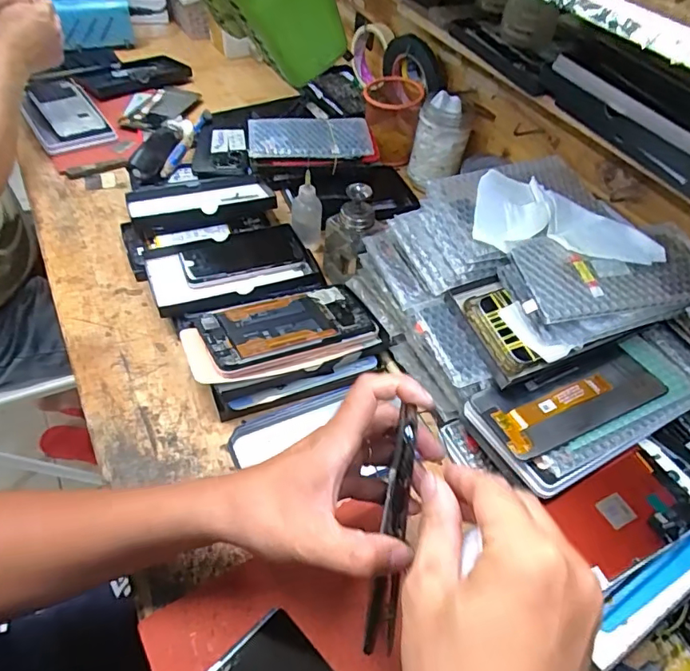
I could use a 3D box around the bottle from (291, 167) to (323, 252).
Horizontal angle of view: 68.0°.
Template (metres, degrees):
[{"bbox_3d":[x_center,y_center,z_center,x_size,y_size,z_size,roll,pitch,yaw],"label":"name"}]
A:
[{"bbox_3d":[-0.046,-0.152,0.636,0.036,0.094,0.029,13,49,6],"label":"bottle"}]

